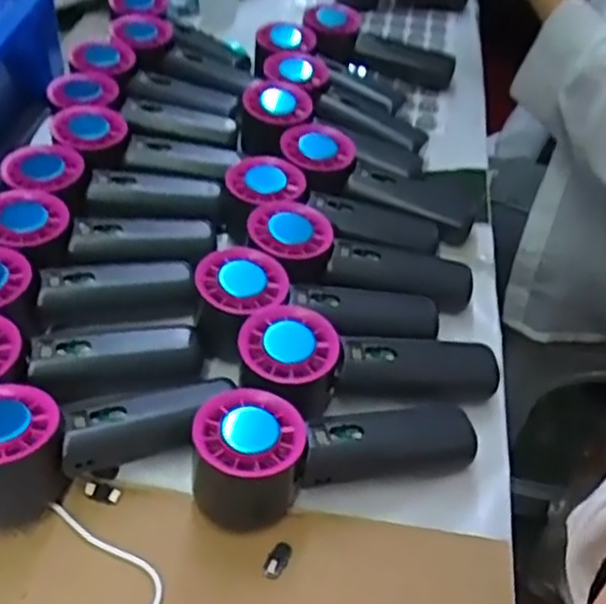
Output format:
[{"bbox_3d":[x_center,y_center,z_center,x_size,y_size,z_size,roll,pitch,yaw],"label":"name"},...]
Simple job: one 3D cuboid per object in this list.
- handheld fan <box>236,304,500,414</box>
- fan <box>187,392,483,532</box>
[{"bbox_3d":[0.038,0.045,0.437,0.155,0.044,0.057,8,43,-15],"label":"handheld fan"},{"bbox_3d":[0.016,0.090,0.412,0.168,0.075,0.053,1,42,-23],"label":"fan"}]

